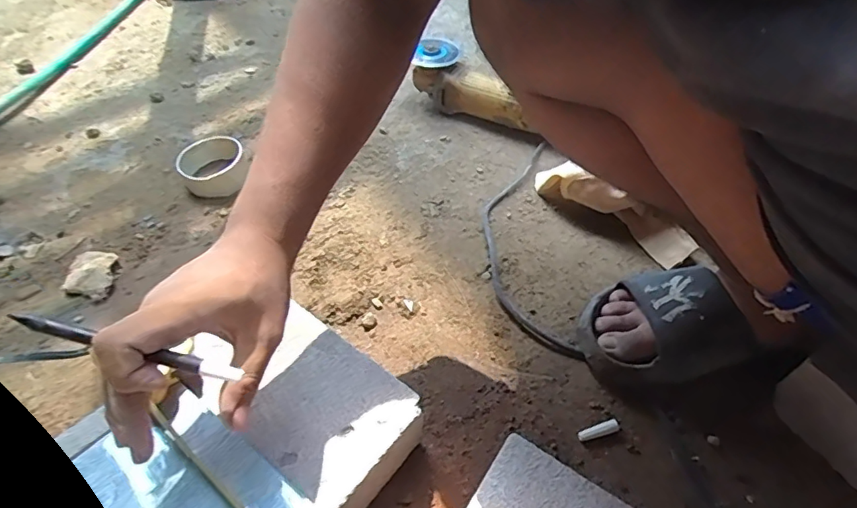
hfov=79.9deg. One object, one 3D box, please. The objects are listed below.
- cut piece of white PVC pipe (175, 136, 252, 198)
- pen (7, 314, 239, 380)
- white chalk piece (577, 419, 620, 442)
[{"bbox_3d":[-0.302,-0.122,0.717,0.095,0.034,0.084,-7,48,-8],"label":"cut piece of white PVC pipe"},{"bbox_3d":[-0.174,0.053,0.291,0.117,0.009,0.009,18,48,-7],"label":"pen"},{"bbox_3d":[0.164,0.170,0.494,0.042,0.006,0.012,-12,49,-12],"label":"white chalk piece"}]

